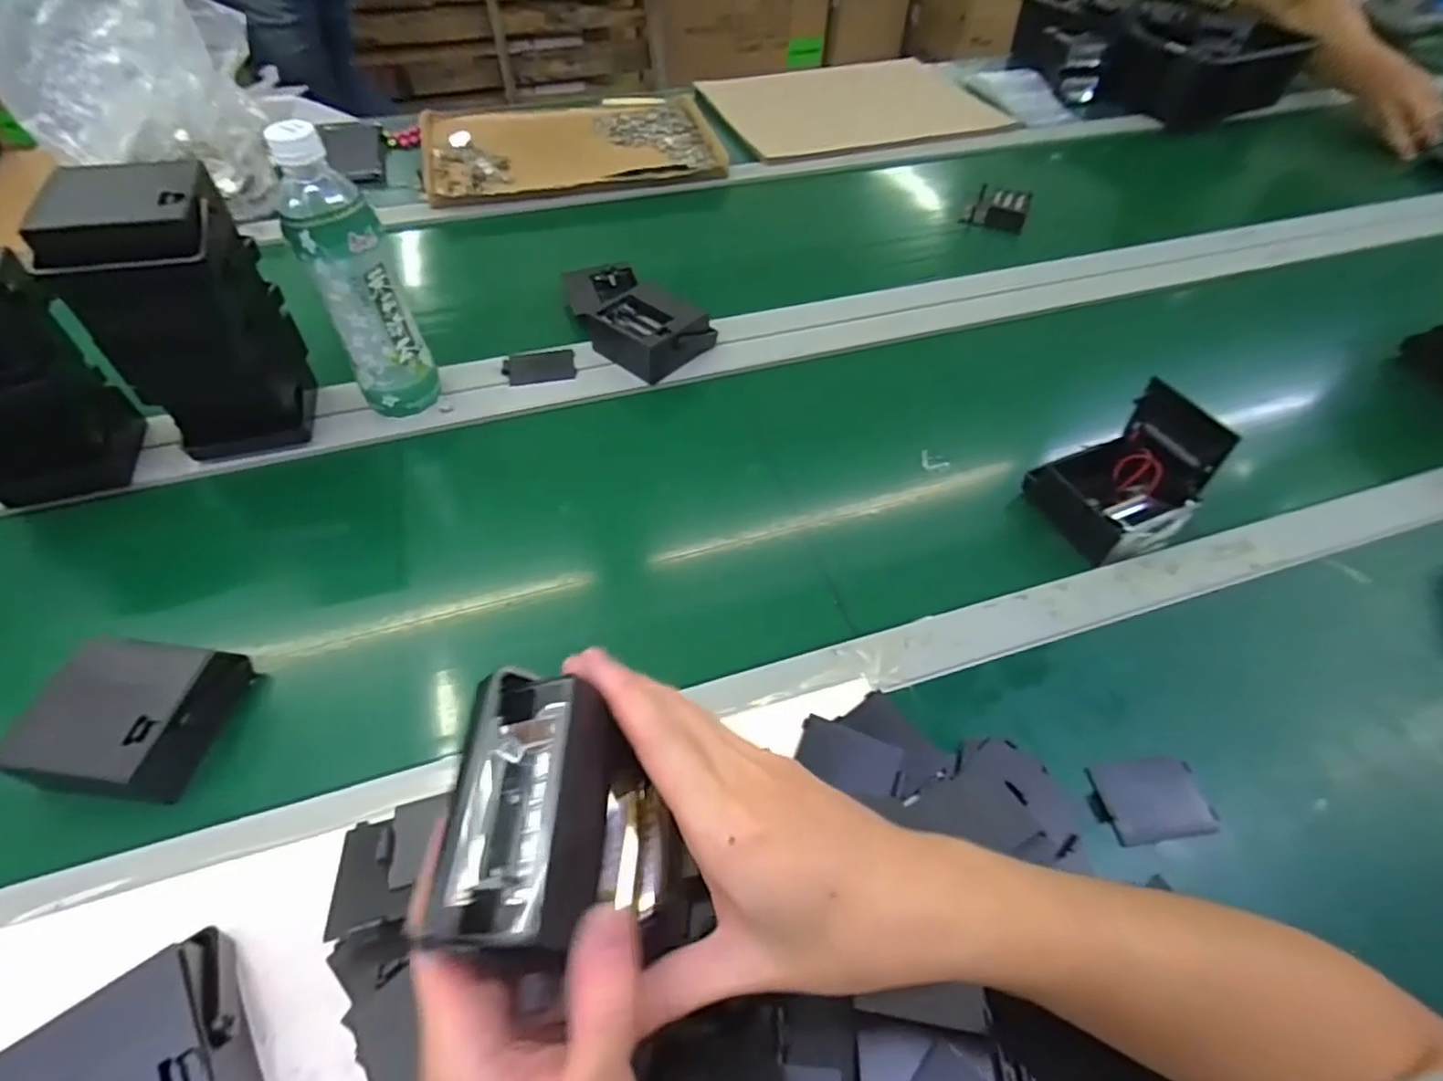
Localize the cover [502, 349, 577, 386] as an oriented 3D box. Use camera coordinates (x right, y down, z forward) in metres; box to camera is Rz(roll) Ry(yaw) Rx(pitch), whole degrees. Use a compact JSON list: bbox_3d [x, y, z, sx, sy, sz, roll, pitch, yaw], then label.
[{"bbox_3d":[-0.173,-0.165,0.637,0.065,0.013,0.043,-8,53,-8],"label":"cover"}]

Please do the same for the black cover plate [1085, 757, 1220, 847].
[{"bbox_3d":[0.252,0.150,0.391,0.068,0.009,0.045,-7,53,-7],"label":"black cover plate"}]

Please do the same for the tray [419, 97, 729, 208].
[{"bbox_3d":[-0.201,-0.545,0.920,0.395,0.027,0.283,-14,54,-13],"label":"tray"}]

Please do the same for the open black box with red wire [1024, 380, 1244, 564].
[{"bbox_3d":[0.319,-0.053,0.520,0.120,0.071,0.092,-23,57,-19],"label":"open black box with red wire"}]

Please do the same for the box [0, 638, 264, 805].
[{"bbox_3d":[-0.353,0.104,0.396,0.090,0.044,0.093,7,53,4],"label":"box"}]

